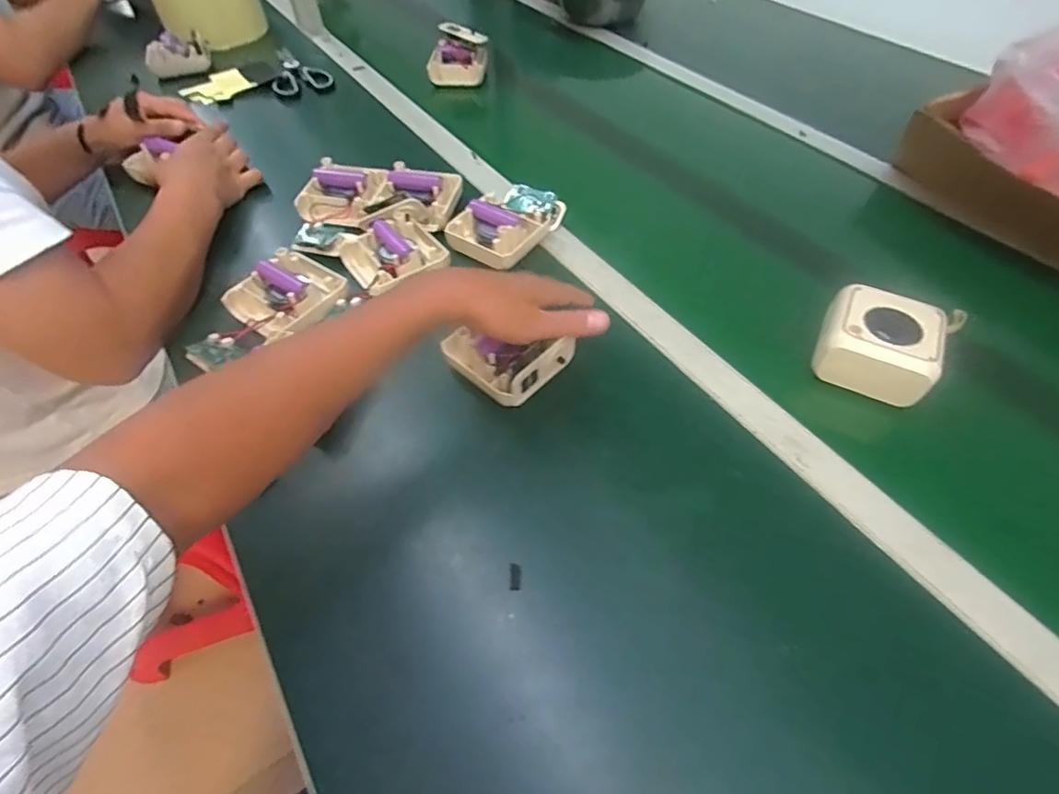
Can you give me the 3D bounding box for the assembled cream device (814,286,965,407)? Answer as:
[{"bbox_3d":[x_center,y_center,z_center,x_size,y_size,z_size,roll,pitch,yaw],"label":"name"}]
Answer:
[{"bbox_3d":[0.303,-0.045,0.456,0.092,0.045,0.089,27,57,20],"label":"assembled cream device"}]

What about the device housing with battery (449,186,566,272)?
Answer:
[{"bbox_3d":[-0.026,-0.199,0.600,0.090,0.042,0.137,31,59,23],"label":"device housing with battery"}]

